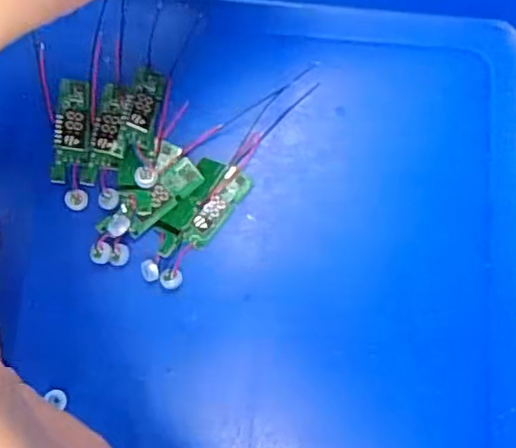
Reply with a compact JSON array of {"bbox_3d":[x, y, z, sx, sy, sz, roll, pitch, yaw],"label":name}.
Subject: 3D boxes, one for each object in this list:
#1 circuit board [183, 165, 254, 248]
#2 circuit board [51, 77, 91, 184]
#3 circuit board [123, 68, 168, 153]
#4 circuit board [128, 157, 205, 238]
[{"bbox_3d":[-0.015,-0.007,0.240,0.011,0.005,0.034,32,80,6],"label":"circuit board"},{"bbox_3d":[-0.072,-0.036,0.246,0.013,0.004,0.041,0,78,0],"label":"circuit board"},{"bbox_3d":[-0.043,-0.047,0.245,0.012,0.009,0.038,7,61,1],"label":"circuit board"},{"bbox_3d":[-0.037,-0.011,0.239,0.034,0.007,0.014,-39,81,-8],"label":"circuit board"}]

